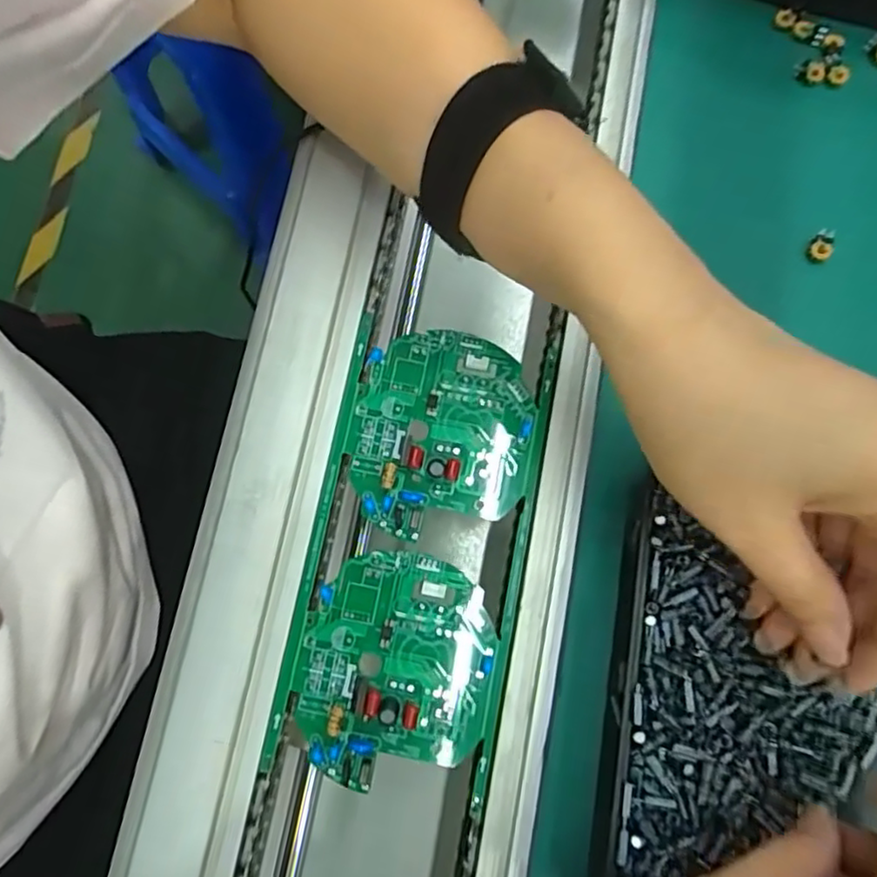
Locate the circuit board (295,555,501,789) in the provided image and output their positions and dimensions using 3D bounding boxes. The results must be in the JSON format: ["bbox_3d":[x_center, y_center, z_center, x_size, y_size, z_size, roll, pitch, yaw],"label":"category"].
[{"bbox_3d":[-0.018,0.099,0.275,0.082,0.011,0.093,10,79,1],"label":"circuit board"}]

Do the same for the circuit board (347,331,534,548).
[{"bbox_3d":[0.001,-0.003,0.294,0.082,0.009,0.094,10,79,1],"label":"circuit board"}]

